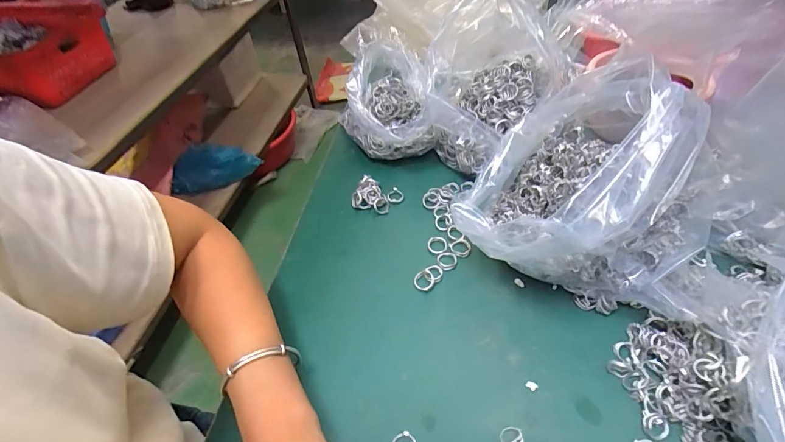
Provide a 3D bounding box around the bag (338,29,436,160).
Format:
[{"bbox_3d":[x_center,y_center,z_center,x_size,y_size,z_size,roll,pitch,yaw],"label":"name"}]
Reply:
[{"bbox_3d":[-0.011,-0.153,0.532,0.128,0.118,0.145,-9,48,-2],"label":"bag"}]

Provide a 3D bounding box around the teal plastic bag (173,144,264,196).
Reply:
[{"bbox_3d":[-0.568,-0.192,1.258,0.253,0.103,0.137,-18,49,-10],"label":"teal plastic bag"}]

